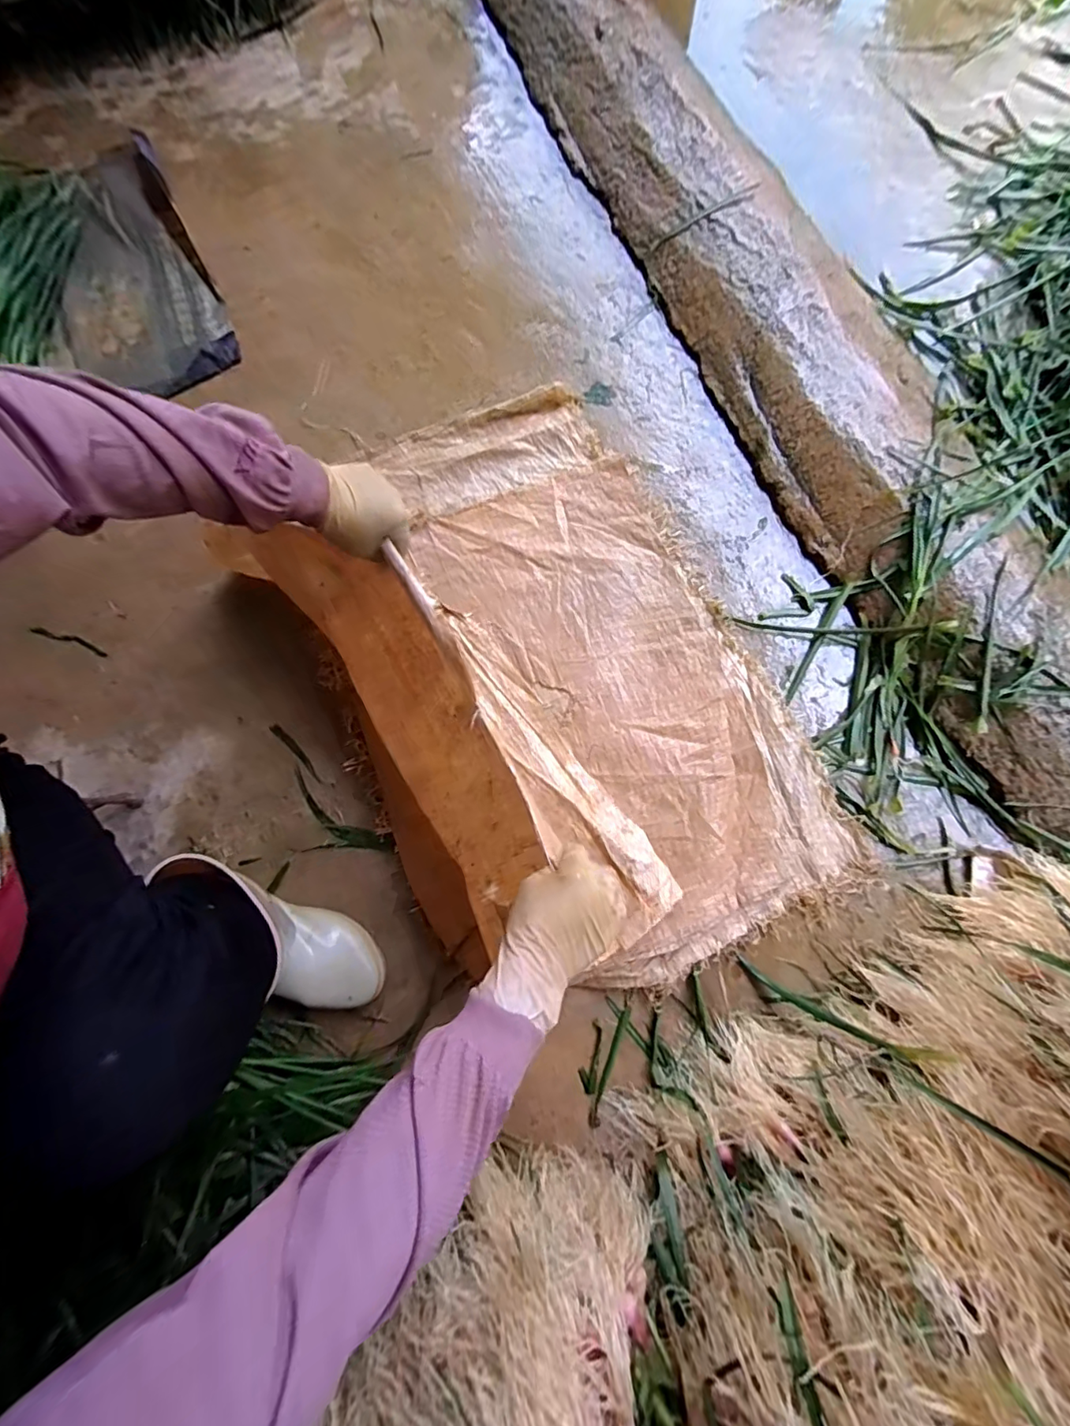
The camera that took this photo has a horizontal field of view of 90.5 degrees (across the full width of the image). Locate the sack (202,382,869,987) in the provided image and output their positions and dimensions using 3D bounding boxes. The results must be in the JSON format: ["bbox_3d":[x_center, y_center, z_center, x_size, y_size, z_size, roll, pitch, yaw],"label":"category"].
[{"bbox_3d":[0.006,-0.063,0.634,0.513,0.170,0.786,-27,78,-7],"label":"sack"}]

